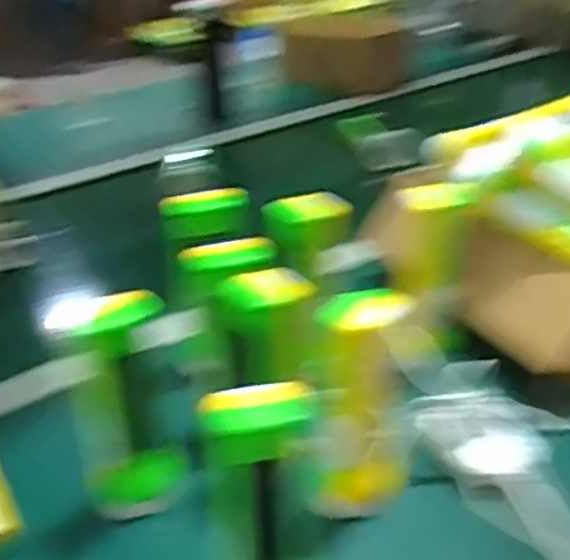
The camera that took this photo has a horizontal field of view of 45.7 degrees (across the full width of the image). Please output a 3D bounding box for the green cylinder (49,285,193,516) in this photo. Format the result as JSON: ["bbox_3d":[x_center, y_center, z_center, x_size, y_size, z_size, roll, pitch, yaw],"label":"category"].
[{"bbox_3d":[-0.114,0.081,0.466,0.071,0.171,0.067,-15,34,-17],"label":"green cylinder"}]

